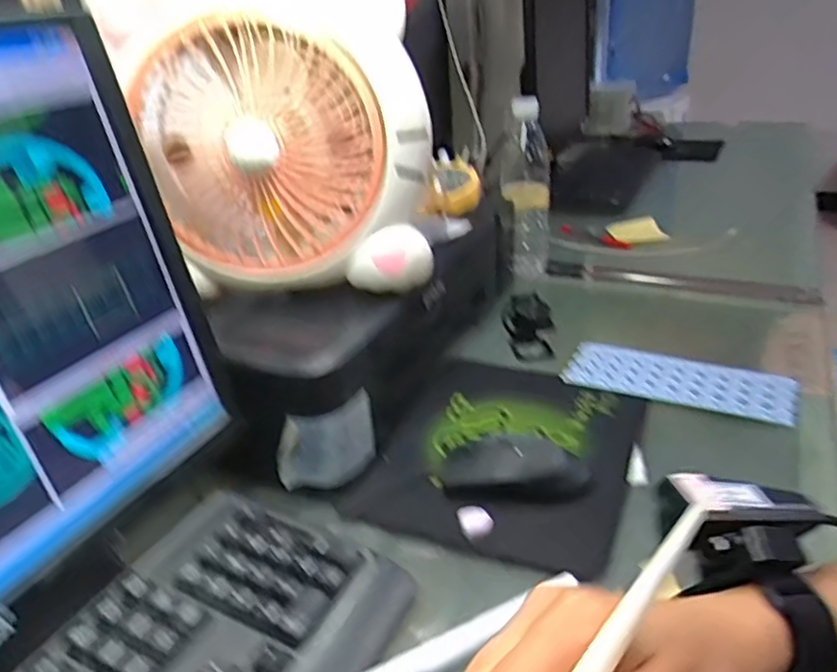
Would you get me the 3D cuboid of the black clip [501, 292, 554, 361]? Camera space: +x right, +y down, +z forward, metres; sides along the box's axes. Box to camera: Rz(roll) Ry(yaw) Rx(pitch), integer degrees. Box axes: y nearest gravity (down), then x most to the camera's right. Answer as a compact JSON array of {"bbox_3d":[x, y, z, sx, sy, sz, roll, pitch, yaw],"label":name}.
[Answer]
[{"bbox_3d":[0.118,-0.013,0.703,0.053,0.056,0.043,-1,27,6],"label":"black clip"}]

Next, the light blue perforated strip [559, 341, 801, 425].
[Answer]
[{"bbox_3d":[0.255,0.041,0.639,0.208,0.005,0.086,10,30,26],"label":"light blue perforated strip"}]

